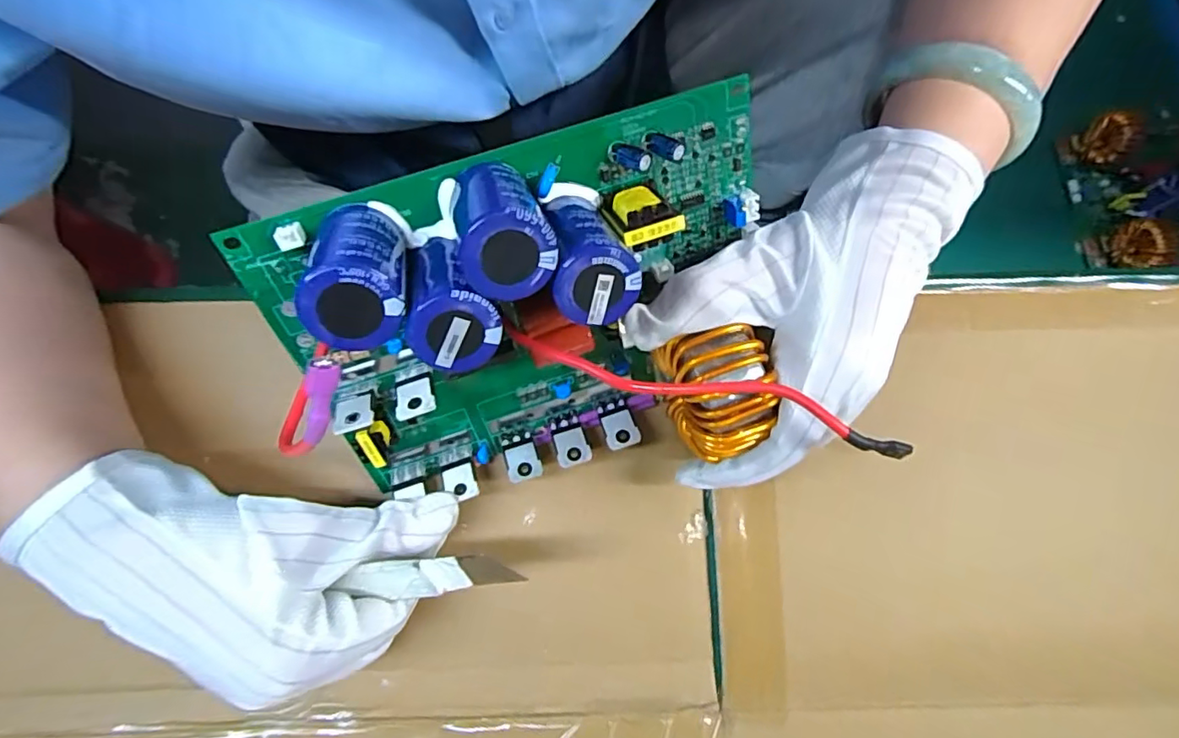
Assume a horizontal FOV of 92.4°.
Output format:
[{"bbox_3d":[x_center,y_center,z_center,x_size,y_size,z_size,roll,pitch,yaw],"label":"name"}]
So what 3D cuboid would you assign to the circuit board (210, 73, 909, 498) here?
[{"bbox_3d":[-0.013,-0.011,0.221,0.192,0.136,0.064,-19,33,-5],"label":"circuit board"}]

